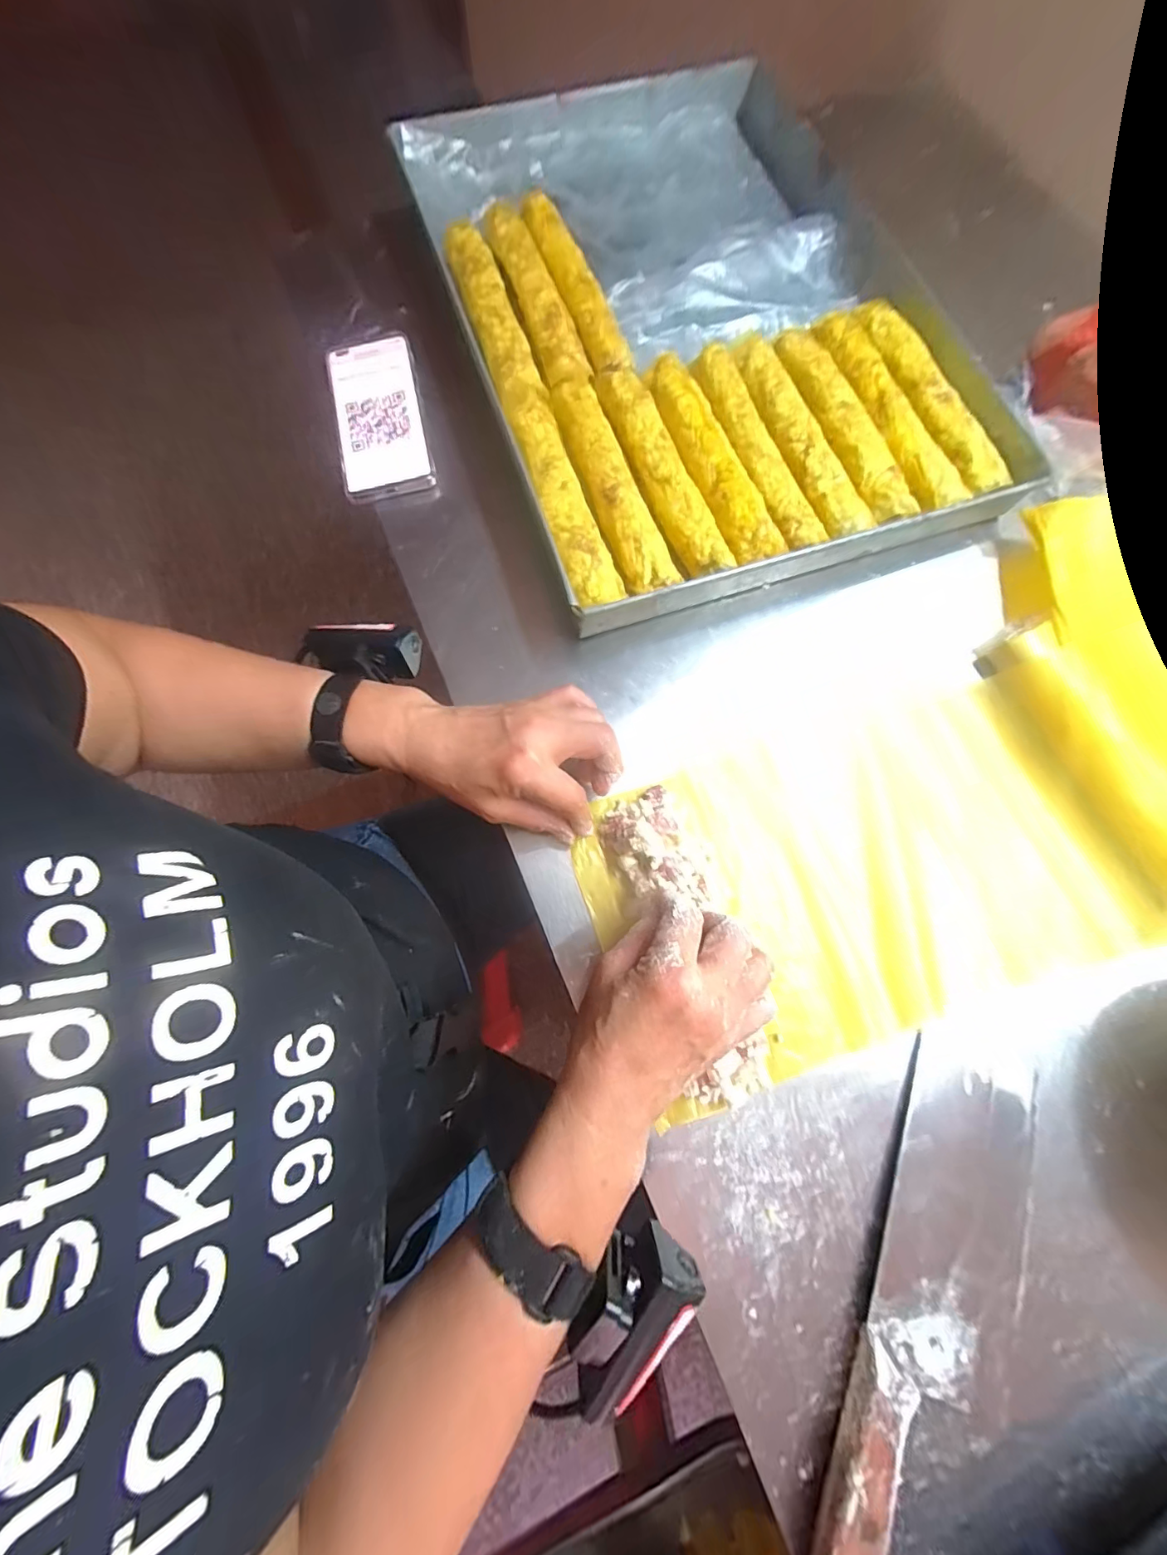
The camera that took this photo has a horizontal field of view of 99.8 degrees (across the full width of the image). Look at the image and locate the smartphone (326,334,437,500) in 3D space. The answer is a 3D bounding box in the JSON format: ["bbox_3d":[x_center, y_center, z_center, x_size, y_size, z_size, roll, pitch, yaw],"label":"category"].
[{"bbox_3d":[-0.180,-0.315,0.430,0.078,0.016,0.159,-14,83,3],"label":"smartphone"}]

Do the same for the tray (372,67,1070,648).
[{"bbox_3d":[0.094,-0.430,0.450,0.400,0.039,0.575,-17,77,-5],"label":"tray"}]

